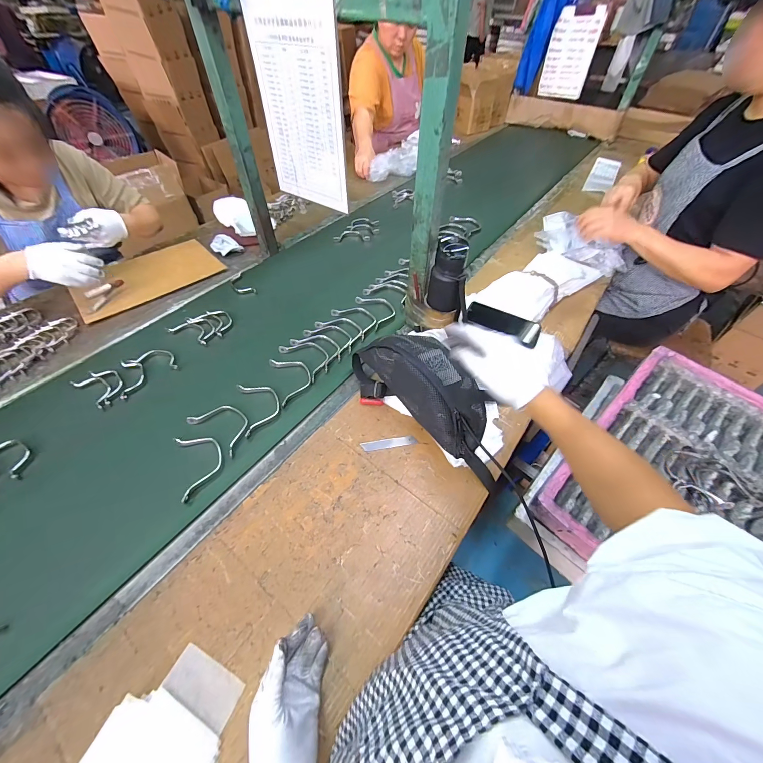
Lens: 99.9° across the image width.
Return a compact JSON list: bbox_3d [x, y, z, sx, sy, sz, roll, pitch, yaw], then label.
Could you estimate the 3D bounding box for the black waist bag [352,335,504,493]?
[{"bbox_3d":[0.097,0.006,0.612,0.338,0.118,0.161,34,60,23],"label":"black waist bag"}]

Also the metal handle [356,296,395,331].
[{"bbox_3d":[-0.010,-0.186,0.826,0.072,0.008,0.127,-22,56,-16],"label":"metal handle"}]

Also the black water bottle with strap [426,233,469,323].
[{"bbox_3d":[0.134,-0.197,0.644,0.070,0.175,0.058,-5,30,-4],"label":"black water bottle with strap"}]

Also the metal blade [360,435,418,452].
[{"bbox_3d":[0.015,0.116,0.604,0.102,0.004,0.020,-8,53,-6],"label":"metal blade"}]

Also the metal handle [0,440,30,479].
[{"bbox_3d":[-0.651,0.134,0.569,0.089,0.019,0.042,27,58,19],"label":"metal handle"}]

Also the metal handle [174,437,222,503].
[{"bbox_3d":[-0.318,0.141,0.563,0.069,0.014,0.119,-20,56,-15],"label":"metal handle"}]

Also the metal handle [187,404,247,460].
[{"bbox_3d":[-0.301,0.083,0.611,0.124,0.010,0.069,29,58,20],"label":"metal handle"}]

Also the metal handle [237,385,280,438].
[{"bbox_3d":[-0.242,0.048,0.642,0.072,0.008,0.125,-17,55,-12],"label":"metal handle"}]

